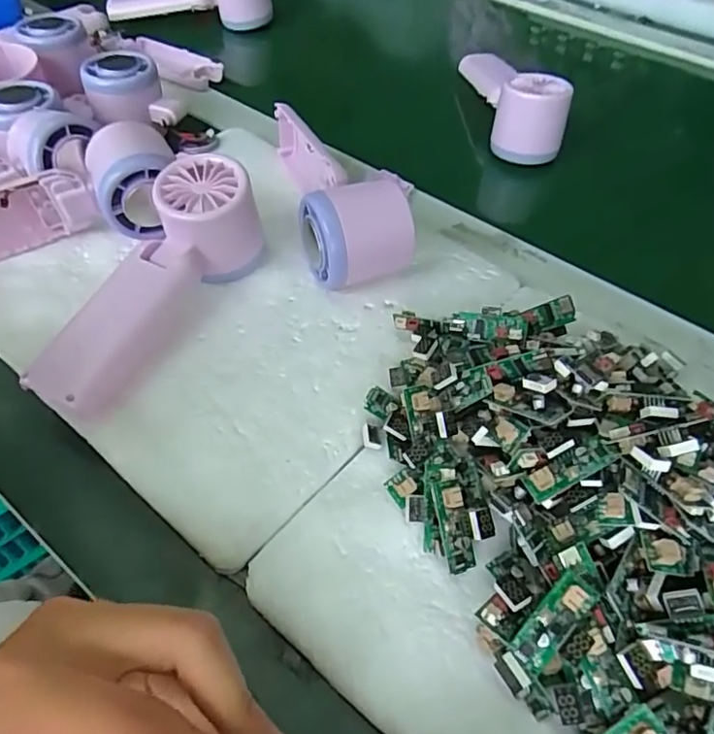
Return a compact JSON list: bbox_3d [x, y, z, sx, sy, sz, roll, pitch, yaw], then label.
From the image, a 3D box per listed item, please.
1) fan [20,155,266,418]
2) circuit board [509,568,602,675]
[{"bbox_3d":[-0.107,-0.044,0.316,0.057,0.058,0.152,22,56,15],"label":"fan"},{"bbox_3d":[0.073,0.095,0.218,0.014,0.008,0.037,40,87,25],"label":"circuit board"}]

